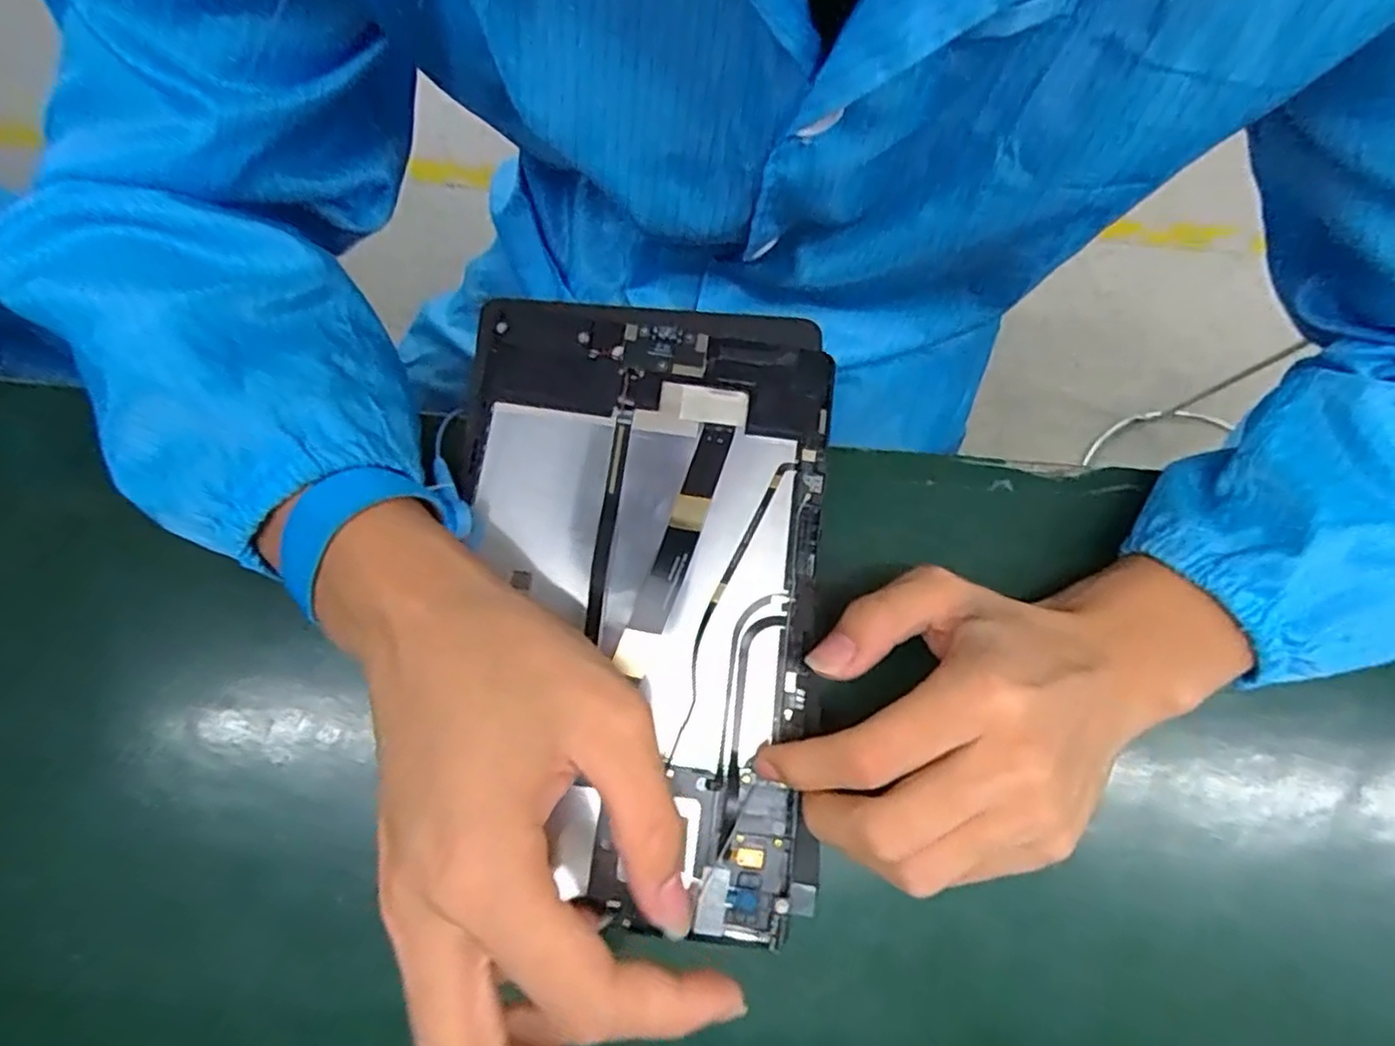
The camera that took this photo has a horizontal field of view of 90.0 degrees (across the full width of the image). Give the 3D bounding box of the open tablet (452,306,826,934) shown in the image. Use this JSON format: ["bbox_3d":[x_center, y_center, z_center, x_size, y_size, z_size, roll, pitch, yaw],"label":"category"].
[{"bbox_3d":[-0.025,0.025,0.283,0.149,0.011,0.247,3,75,-1],"label":"open tablet"}]

